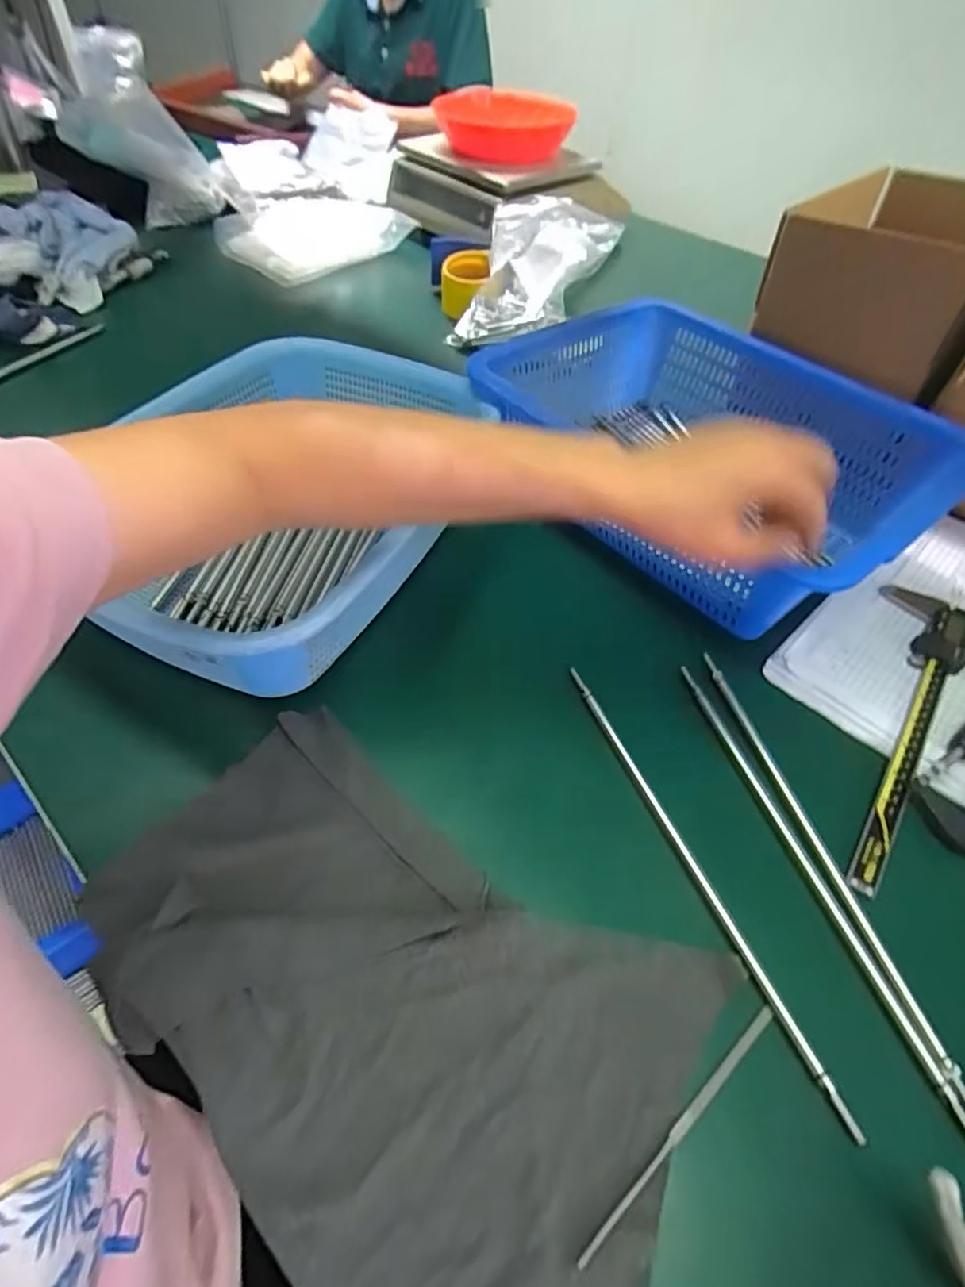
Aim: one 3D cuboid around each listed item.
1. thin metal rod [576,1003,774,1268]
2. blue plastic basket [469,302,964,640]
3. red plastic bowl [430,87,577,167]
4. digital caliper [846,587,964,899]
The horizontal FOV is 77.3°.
[{"bbox_3d":[0.091,0.216,0.272,0.135,0.006,0.006,-31,60,-26],"label":"thin metal rod"},{"bbox_3d":[0.200,-0.171,0.537,0.234,0.111,0.378,-25,57,-23],"label":"blue plastic basket"},{"bbox_3d":[0.027,-0.702,0.817,0.178,0.057,0.169,-8,52,-11],"label":"red plastic bowl"},{"bbox_3d":[0.289,0.049,0.419,0.068,0.010,0.275,32,56,20],"label":"digital caliper"}]

